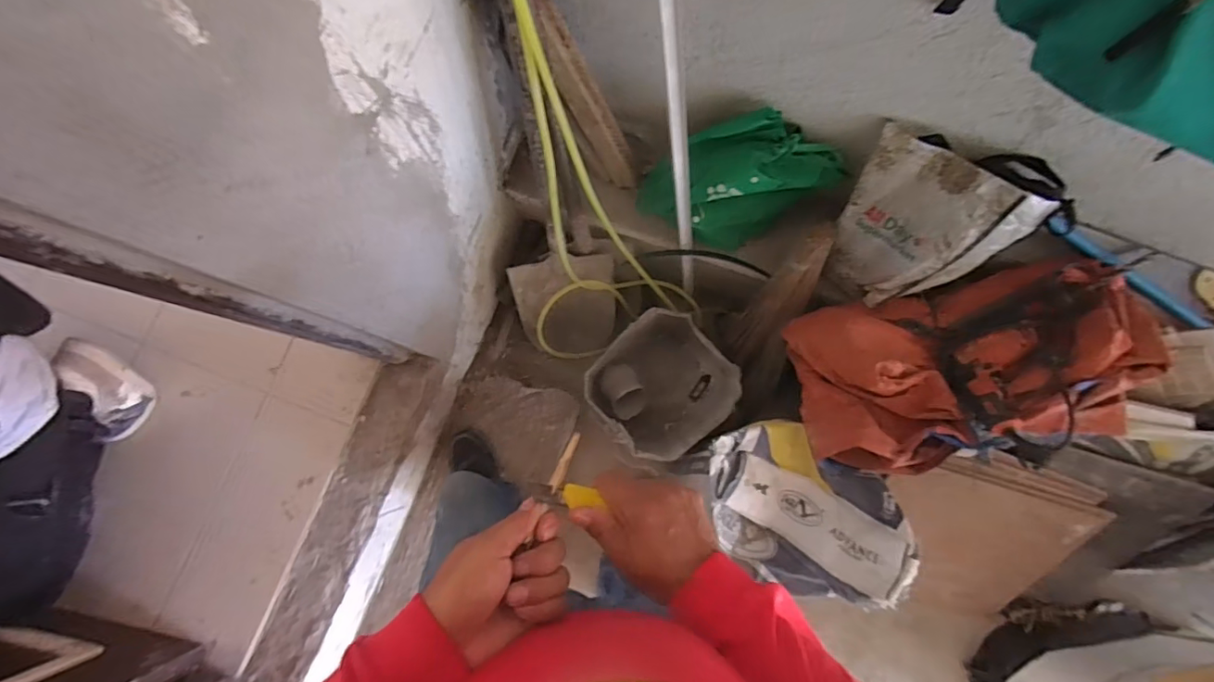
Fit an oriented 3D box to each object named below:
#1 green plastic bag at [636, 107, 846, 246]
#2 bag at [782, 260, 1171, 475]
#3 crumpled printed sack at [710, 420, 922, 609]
[{"bbox_3d":[0.277,-0.328,1.065,0.289,0.258,0.202,-26,81,-2],"label":"green plastic bag"},{"bbox_3d":[0.668,0.042,0.966,0.583,0.196,0.325,-11,81,0],"label":"bag"},{"bbox_3d":[0.349,0.320,0.986,0.376,0.142,0.281,34,84,6],"label":"crumpled printed sack"}]

